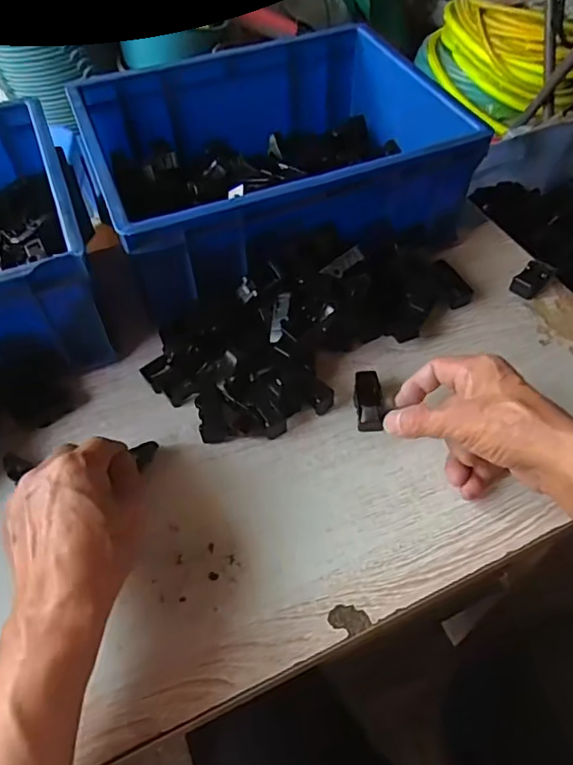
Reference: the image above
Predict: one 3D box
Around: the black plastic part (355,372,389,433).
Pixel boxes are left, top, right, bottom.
[{"bbox_3d":[0.069,0.016,0.465,0.022,0.012,0.051,-3,74,-1],"label":"black plastic part"}]

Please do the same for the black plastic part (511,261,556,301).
[{"bbox_3d":[0.239,-0.101,0.536,0.043,0.017,0.024,-39,61,-24],"label":"black plastic part"}]

